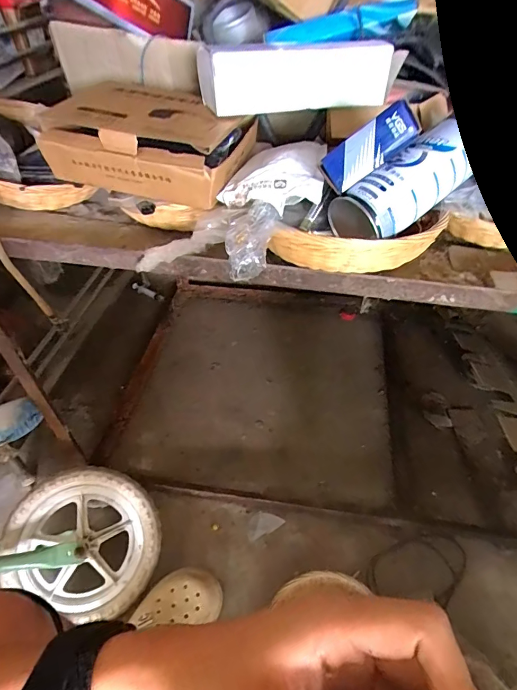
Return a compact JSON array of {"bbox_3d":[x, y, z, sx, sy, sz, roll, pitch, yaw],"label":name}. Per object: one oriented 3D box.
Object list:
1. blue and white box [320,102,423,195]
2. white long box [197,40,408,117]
[{"bbox_3d":[0.097,-0.172,0.363,0.084,0.037,0.022,-30,38,30],"label":"blue and white box"},{"bbox_3d":[0.048,-0.291,0.442,0.220,0.057,0.056,-8,48,-6],"label":"white long box"}]

